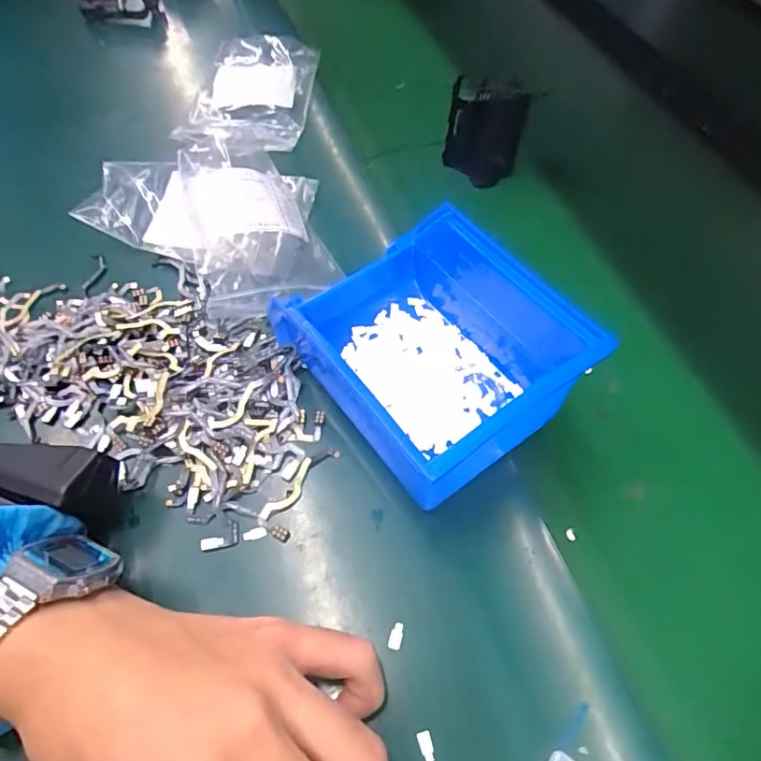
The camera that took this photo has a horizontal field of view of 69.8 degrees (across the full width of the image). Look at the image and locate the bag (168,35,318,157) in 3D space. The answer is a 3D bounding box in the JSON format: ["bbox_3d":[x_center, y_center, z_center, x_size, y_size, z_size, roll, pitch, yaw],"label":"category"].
[{"bbox_3d":[-0.110,-0.251,0.473,0.097,0.028,0.143,3,57,2],"label":"bag"}]

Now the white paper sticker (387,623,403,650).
[{"bbox_3d":[0.007,0.114,0.243,0.006,0.004,0.011,11,56,2],"label":"white paper sticker"}]

